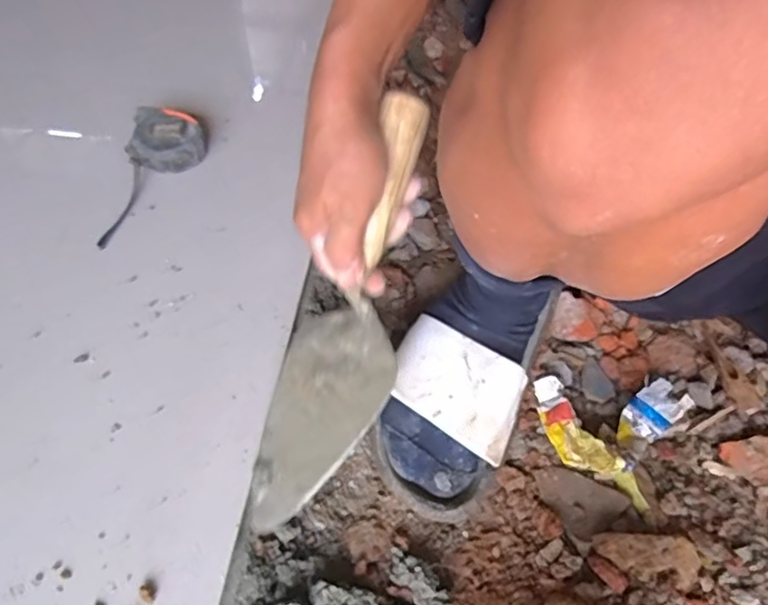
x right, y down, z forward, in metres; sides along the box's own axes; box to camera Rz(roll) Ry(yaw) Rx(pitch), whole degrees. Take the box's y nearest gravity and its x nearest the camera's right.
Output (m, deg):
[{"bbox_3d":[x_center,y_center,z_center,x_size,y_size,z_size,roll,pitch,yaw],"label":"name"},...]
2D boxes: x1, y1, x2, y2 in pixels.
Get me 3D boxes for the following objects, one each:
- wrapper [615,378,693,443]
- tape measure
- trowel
[{"bbox_3d":[0.218,0.092,0.496,0.063,0.014,0.037,-40,48,5],"label":"wrapper"},{"bbox_3d":[-0.225,-0.124,0.591,0.075,0.050,0.163,5,53,0],"label":"tape measure"},{"bbox_3d":[-0.024,0.011,0.416,0.086,0.301,0.059,22,11,14],"label":"trowel"}]

